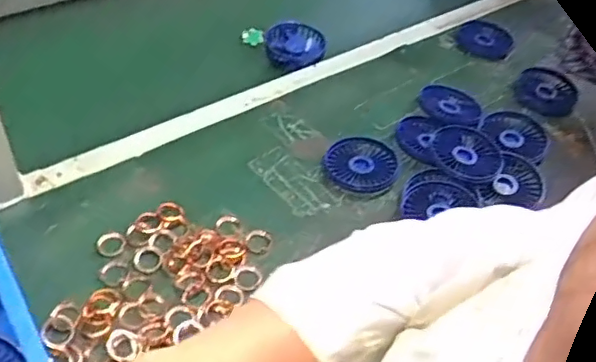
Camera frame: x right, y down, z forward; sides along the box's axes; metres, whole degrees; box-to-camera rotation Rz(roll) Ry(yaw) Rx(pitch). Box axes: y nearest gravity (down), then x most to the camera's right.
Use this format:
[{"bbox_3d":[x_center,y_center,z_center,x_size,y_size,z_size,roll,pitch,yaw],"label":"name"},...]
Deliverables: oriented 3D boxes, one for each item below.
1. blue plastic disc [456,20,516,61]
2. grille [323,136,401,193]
[{"bbox_3d":[0.299,-0.227,0.968,0.088,0.009,0.118,13,46,6],"label":"blue plastic disc"},{"bbox_3d":[0.078,-0.019,0.725,0.087,0.011,0.081,3,46,-3],"label":"grille"}]

